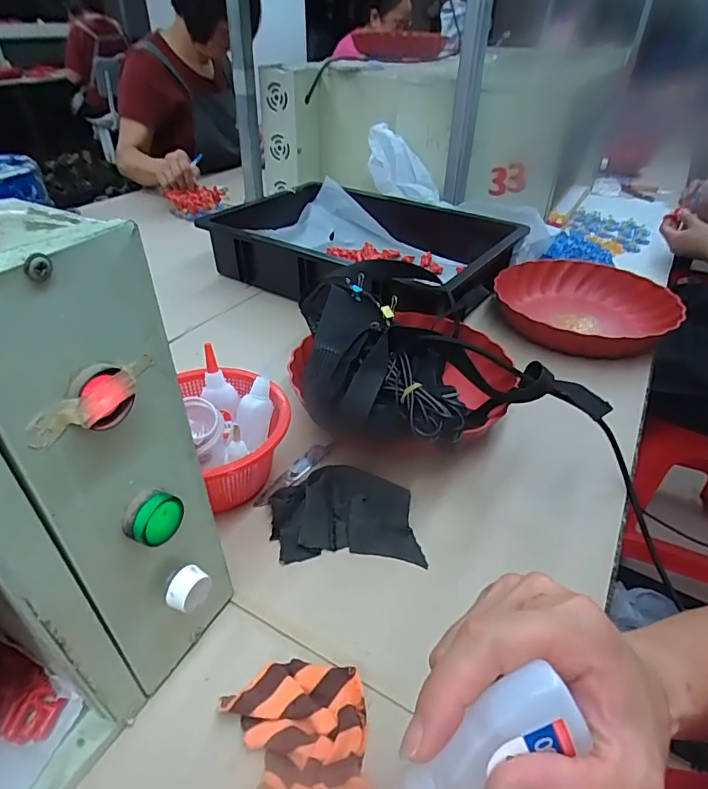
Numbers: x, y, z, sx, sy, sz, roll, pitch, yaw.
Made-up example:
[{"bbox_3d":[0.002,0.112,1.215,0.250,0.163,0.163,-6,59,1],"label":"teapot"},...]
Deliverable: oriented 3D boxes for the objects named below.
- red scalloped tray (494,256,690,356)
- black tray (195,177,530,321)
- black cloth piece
[{"bbox_3d":[0.327,-0.119,0.735,0.241,0.062,0.242,31,46,33],"label":"red scalloped tray"},{"bbox_3d":[0.028,-0.252,0.855,0.469,0.096,0.365,24,42,27],"label":"black tray"},{"bbox_3d":[-0.009,0.104,0.443,0.122,0.019,0.092,-2,36,-6],"label":"black cloth piece"}]

